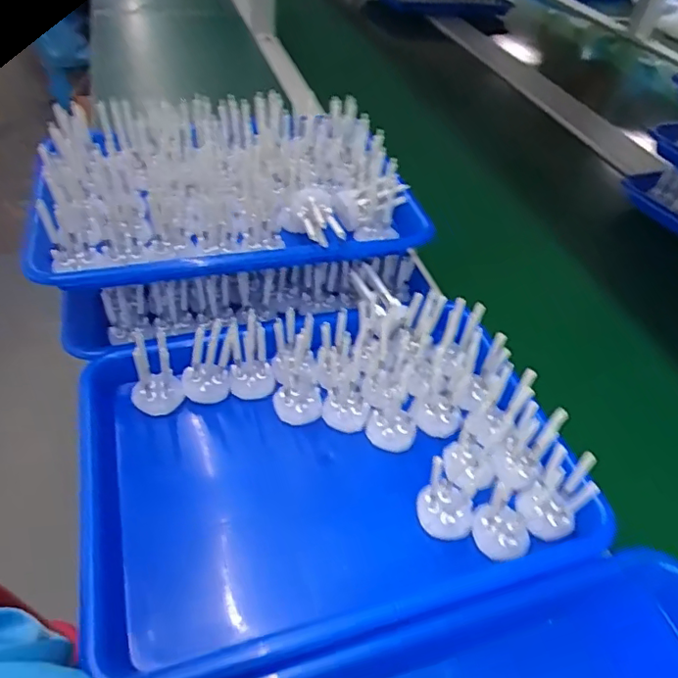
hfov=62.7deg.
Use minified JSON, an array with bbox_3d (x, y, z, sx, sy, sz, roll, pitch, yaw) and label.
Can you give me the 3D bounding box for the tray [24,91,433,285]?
[{"bbox_3d":[-0.101,-0.147,0.509,0.310,0.076,0.233,-8,46,-15],"label":"tray"}]

